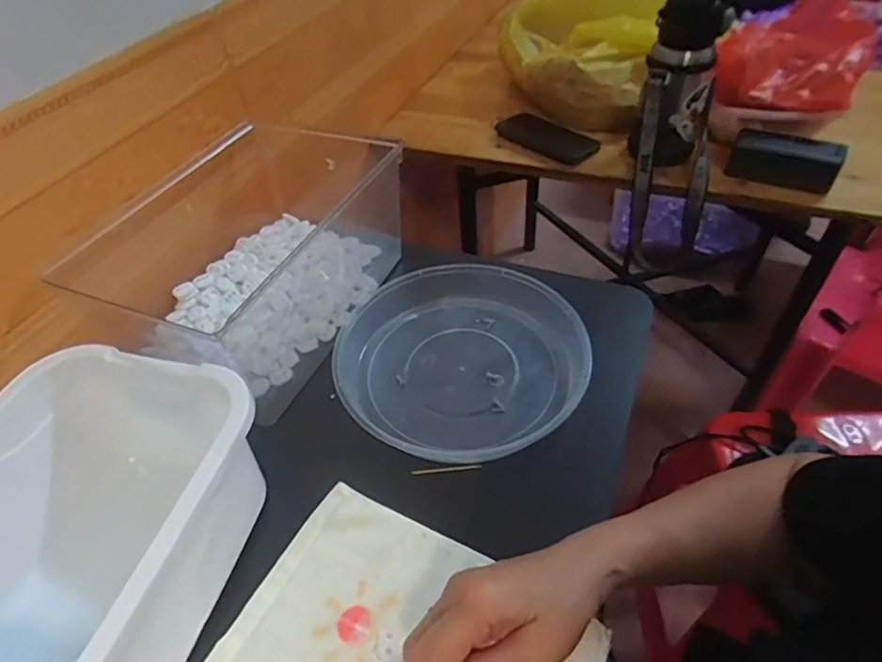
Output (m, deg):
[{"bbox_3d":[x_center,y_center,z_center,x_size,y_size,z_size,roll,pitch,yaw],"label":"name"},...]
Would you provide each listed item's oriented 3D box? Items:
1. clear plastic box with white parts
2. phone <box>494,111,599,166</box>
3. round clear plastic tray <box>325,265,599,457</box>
[{"bbox_3d":[-0.193,-0.080,0.575,0.214,0.130,0.286,16,49,20],"label":"clear plastic box with white parts"},{"bbox_3d":[0.170,-0.311,0.856,0.079,0.014,0.175,-37,53,-17],"label":"phone"},{"bbox_3d":[0.023,0.024,0.513,0.218,0.045,0.219,-3,47,3],"label":"round clear plastic tray"}]

